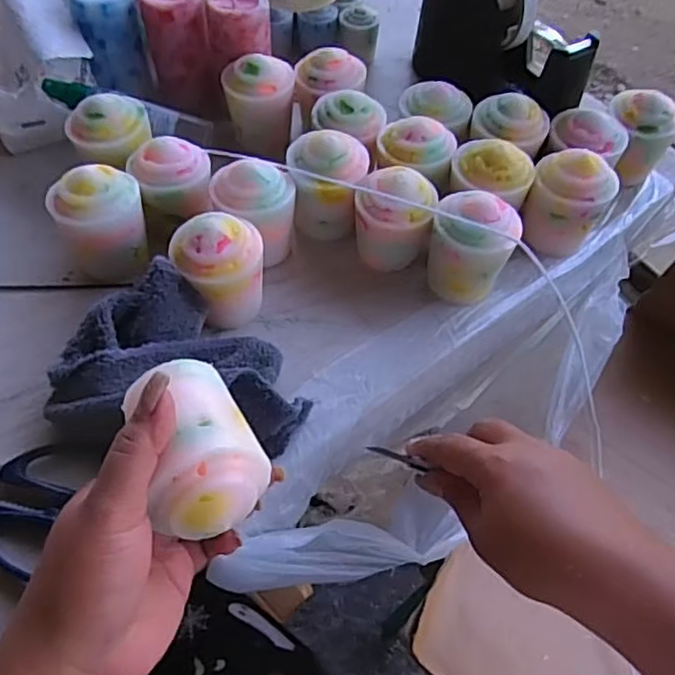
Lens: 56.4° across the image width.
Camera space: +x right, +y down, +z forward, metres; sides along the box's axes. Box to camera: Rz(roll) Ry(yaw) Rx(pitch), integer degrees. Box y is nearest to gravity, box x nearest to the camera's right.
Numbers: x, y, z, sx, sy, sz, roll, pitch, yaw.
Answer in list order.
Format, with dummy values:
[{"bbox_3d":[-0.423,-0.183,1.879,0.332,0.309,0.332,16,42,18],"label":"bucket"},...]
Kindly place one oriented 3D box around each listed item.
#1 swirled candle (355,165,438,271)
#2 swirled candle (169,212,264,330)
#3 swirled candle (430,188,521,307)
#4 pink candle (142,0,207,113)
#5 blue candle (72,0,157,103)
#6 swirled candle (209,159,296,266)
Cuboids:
[{"bbox_3d":[0.038,-0.078,0.444,0.054,0.071,0.048,10,56,3],"label":"swirled candle"},{"bbox_3d":[-0.075,-0.041,0.408,0.054,0.067,0.046,-13,58,-12],"label":"swirled candle"},{"bbox_3d":[0.089,-0.058,0.431,0.053,0.075,0.045,26,58,13],"label":"swirled candle"},{"bbox_3d":[-0.136,-0.248,0.541,0.050,0.095,0.054,-7,57,-9],"label":"pink candle"},{"bbox_3d":[-0.190,-0.252,0.536,0.051,0.087,0.049,-11,58,-11],"label":"blue candle"},{"bbox_3d":[-0.058,-0.086,0.442,0.053,0.070,0.054,2,56,-3],"label":"swirled candle"}]

